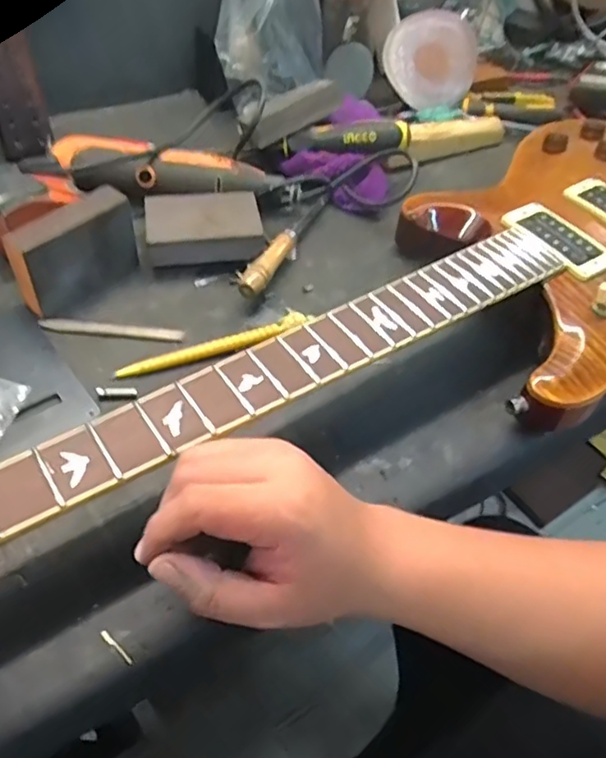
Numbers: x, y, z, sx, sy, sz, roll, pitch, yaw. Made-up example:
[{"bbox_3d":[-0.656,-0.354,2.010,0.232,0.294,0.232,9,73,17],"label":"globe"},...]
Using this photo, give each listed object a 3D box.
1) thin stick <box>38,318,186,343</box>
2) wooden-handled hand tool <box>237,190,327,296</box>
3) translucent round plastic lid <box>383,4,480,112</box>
[{"bbox_3d":[-0.153,-0.040,0.480,0.112,0.006,0.012,4,50,-2],"label":"thin stick"},{"bbox_3d":[-0.012,-0.132,0.552,0.021,0.026,0.176,19,52,11],"label":"wooden-handled hand tool"},{"bbox_3d":[0.151,-0.379,0.713,0.108,0.016,0.110,29,95,-3],"label":"translucent round plastic lid"}]

